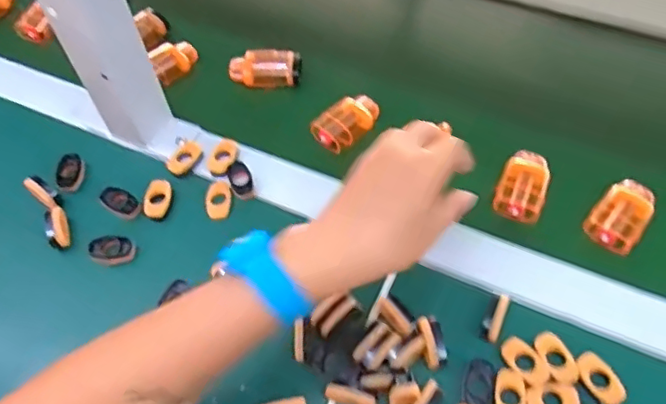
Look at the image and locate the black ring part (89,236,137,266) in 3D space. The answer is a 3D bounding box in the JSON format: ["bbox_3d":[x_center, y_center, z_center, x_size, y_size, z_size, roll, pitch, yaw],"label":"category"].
[{"bbox_3d":[-0.168,0.037,0.433,0.034,0.006,0.020,-4,57,0],"label":"black ring part"}]

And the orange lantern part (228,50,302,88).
[{"bbox_3d":[-0.064,-0.131,0.547,0.066,0.025,0.036,3,57,4],"label":"orange lantern part"}]

